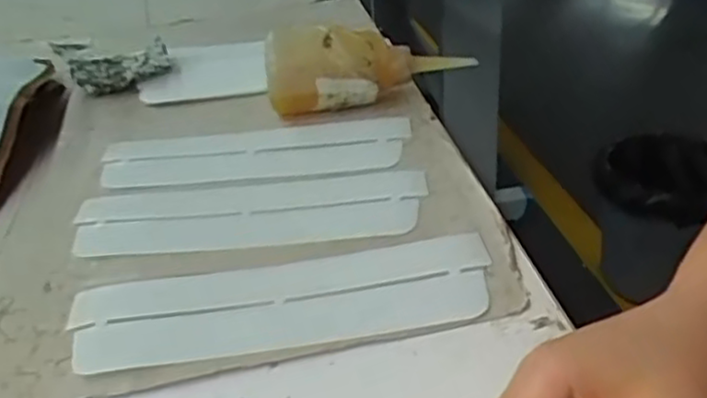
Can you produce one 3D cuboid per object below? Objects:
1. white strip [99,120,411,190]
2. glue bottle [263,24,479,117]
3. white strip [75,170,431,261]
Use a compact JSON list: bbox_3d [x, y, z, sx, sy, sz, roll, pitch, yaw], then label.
[{"bbox_3d":[-0.072,-0.032,0.524,0.217,0.004,0.067,-5,36,3],"label":"white strip"},{"bbox_3d":[0.009,-0.100,0.571,0.156,0.071,0.040,-9,31,-6],"label":"glue bottle"},{"bbox_3d":[-0.068,0.007,0.460,0.219,0.008,0.070,-3,31,2],"label":"white strip"}]

